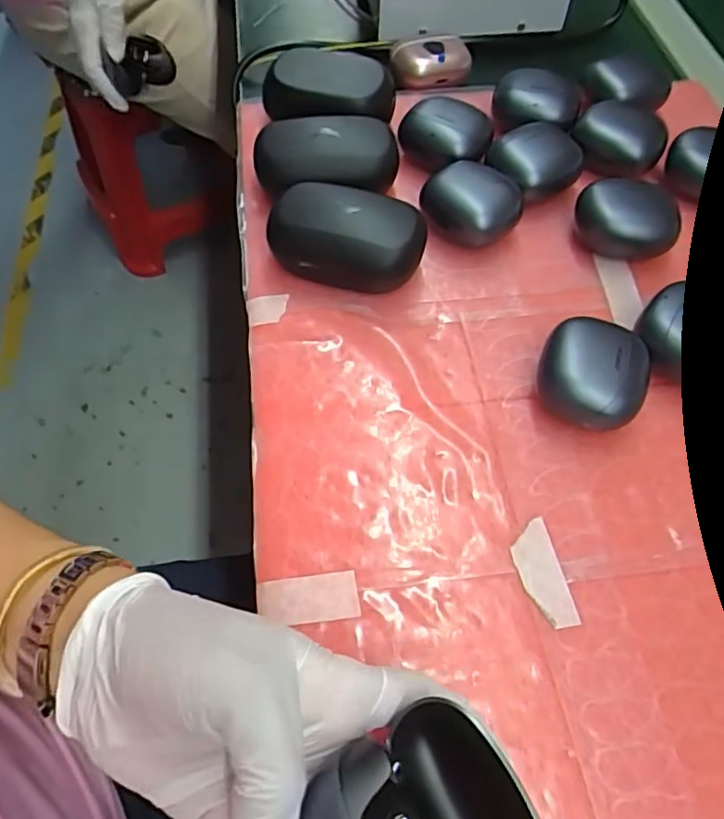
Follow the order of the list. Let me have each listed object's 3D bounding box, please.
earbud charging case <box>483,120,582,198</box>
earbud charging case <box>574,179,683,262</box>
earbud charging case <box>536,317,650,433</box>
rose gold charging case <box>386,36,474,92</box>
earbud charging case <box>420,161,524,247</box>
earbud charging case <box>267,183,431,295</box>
[{"bbox_3d":[0.111,-0.156,0.382,0.055,0.028,0.042,-22,63,-14],"label":"earbud charging case"},{"bbox_3d":[0.159,-0.113,0.360,0.059,0.029,0.039,20,62,13],"label":"earbud charging case"},{"bbox_3d":[0.115,-0.018,0.297,0.050,0.030,0.052,22,61,10],"label":"earbud charging case"},{"bbox_3d":[0.051,-0.258,0.445,0.059,0.020,0.035,-9,60,-7],"label":"rose gold charging case"},{"bbox_3d":[0.065,-0.120,0.356,0.055,0.031,0.040,22,61,10],"label":"earbud charging case"},{"bbox_3d":[-0.008,-0.095,0.338,0.084,0.038,0.052,12,60,6],"label":"earbud charging case"}]

